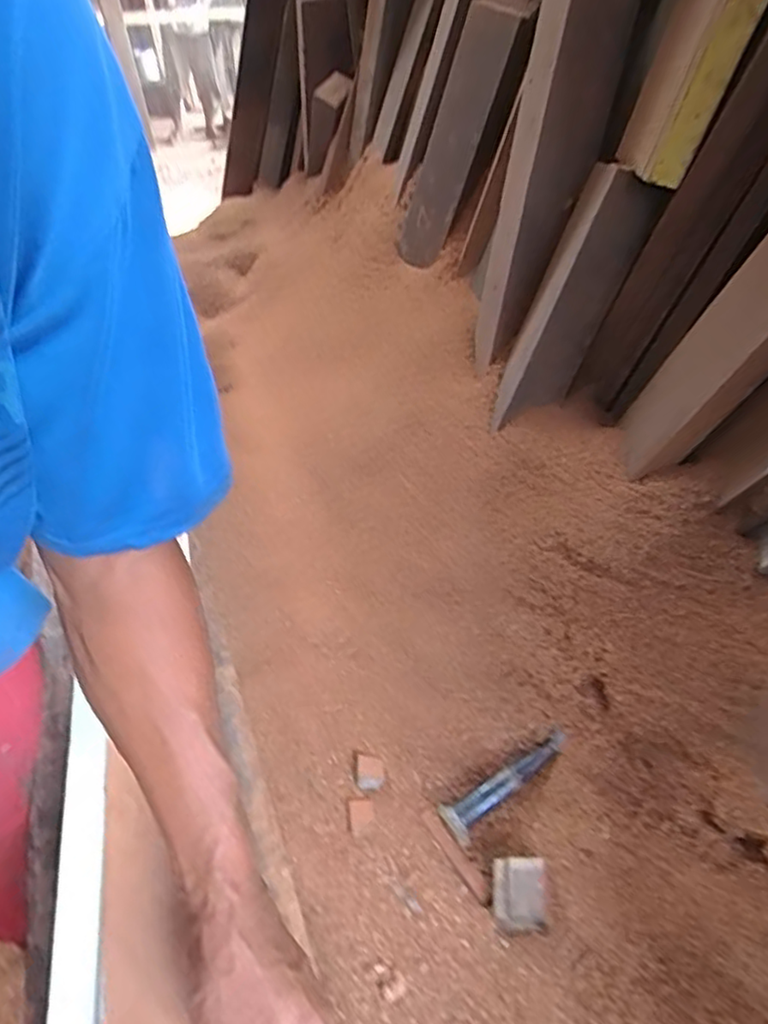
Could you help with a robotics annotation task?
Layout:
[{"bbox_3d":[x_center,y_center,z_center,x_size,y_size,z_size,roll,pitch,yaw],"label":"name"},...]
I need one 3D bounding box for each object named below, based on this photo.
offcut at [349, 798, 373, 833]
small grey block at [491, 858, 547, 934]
[{"bbox_3d":[-0.027,0.343,0.694,0.026,0.008,0.035,-7,43,-5],"label":"offcut"},{"bbox_3d":[0.141,0.400,0.644,0.053,0.034,0.061,4,43,7],"label":"small grey block"}]

